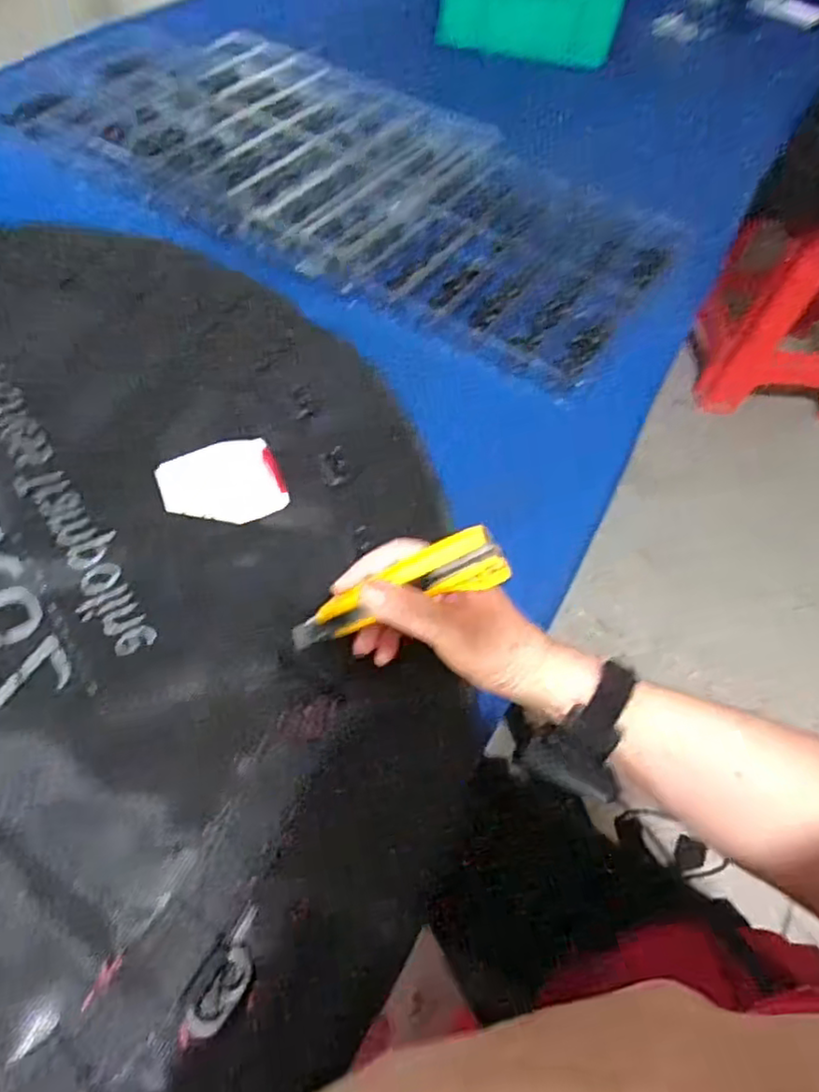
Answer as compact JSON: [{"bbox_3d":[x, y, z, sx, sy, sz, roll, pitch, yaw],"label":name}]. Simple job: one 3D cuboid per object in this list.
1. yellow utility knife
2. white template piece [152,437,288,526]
[{"bbox_3d":[-0.011,0.033,0.427,0.156,0.034,0.028,-24,57,21],"label":"yellow utility knife"},{"bbox_3d":[-0.154,-0.052,0.533,0.095,0.006,0.086,-16,59,-17],"label":"white template piece"}]

